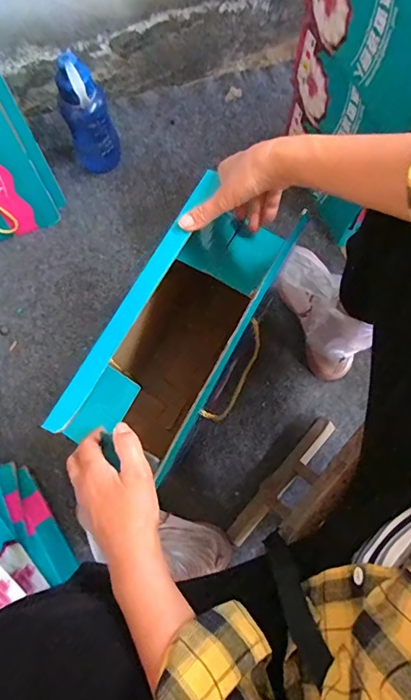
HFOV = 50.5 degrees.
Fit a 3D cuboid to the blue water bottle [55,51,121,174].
[{"bbox_3d":[-0.206,-0.400,0.772,0.084,0.232,0.076,-19,77,-3],"label":"blue water bottle"}]

